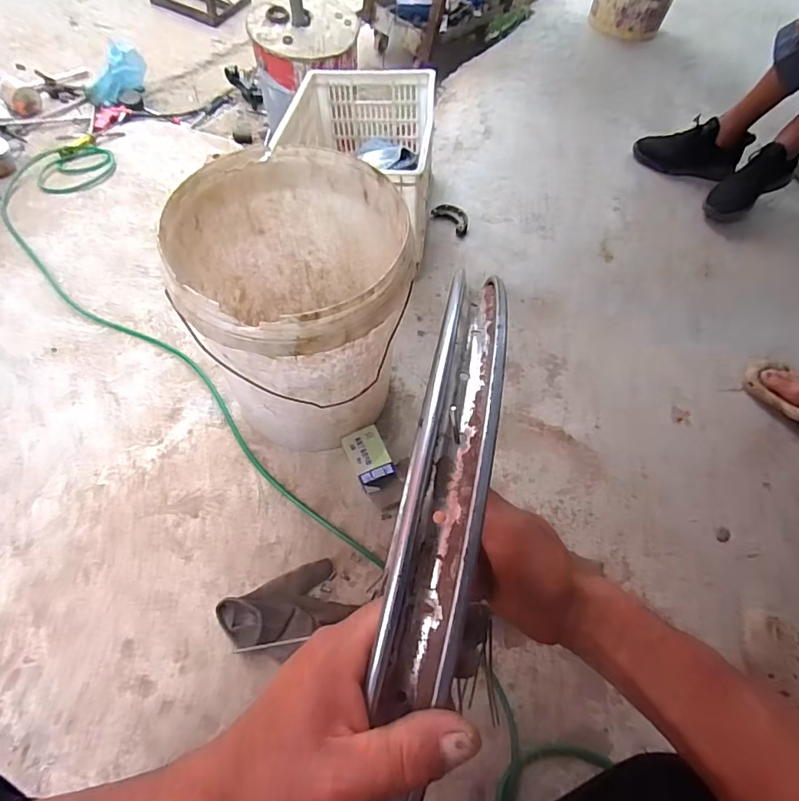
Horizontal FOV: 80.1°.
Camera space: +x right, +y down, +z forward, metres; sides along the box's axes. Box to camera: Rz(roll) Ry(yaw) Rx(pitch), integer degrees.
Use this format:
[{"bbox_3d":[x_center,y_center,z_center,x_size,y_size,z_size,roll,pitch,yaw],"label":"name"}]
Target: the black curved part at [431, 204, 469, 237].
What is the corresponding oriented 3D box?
[{"bbox_3d":[0.124,-0.429,1.117,0.098,0.028,0.050,43,62,14],"label":"black curved part"}]

